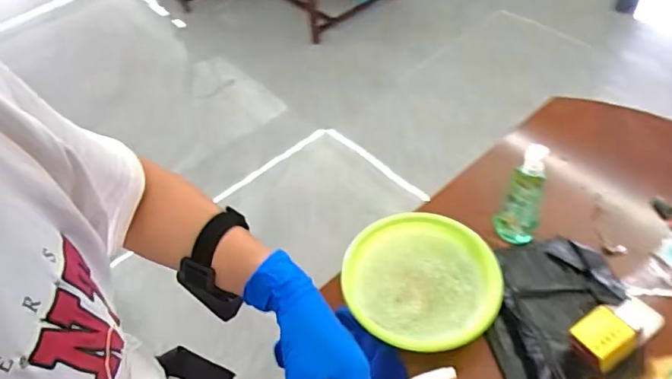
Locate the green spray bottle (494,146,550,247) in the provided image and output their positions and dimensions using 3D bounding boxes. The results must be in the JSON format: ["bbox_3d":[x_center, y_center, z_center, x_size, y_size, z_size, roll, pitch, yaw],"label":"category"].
[{"bbox_3d":[0.424,0.018,1.142,0.092,0.262,0.068,22,55,22],"label":"green spray bottle"}]

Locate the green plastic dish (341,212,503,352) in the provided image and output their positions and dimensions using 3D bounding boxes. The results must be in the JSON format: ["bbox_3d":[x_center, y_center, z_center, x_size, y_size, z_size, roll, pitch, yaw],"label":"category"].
[{"bbox_3d":[0.183,0.198,1.089,0.328,0.057,0.308,-2,50,3],"label":"green plastic dish"}]

